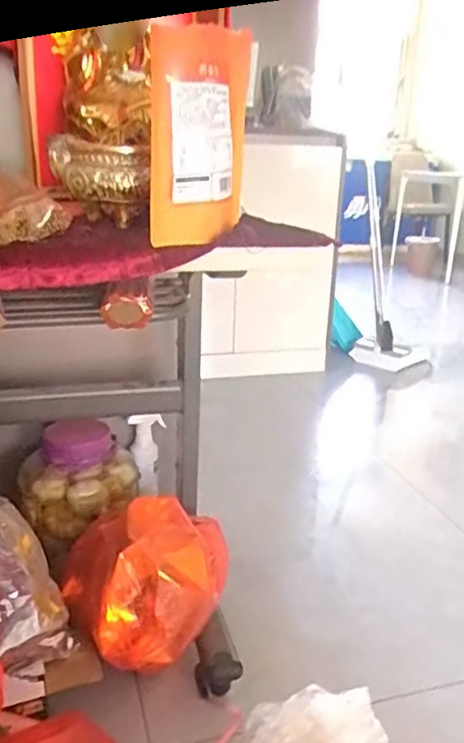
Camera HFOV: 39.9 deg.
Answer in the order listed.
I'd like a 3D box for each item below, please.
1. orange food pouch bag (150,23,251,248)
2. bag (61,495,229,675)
[{"bbox_3d":[-0.028,-0.240,0.665,0.027,0.212,0.148,18,27,35],"label":"orange food pouch bag"},{"bbox_3d":[-0.123,0.294,0.946,0.239,0.161,0.221,-2,20,-11],"label":"bag"}]

